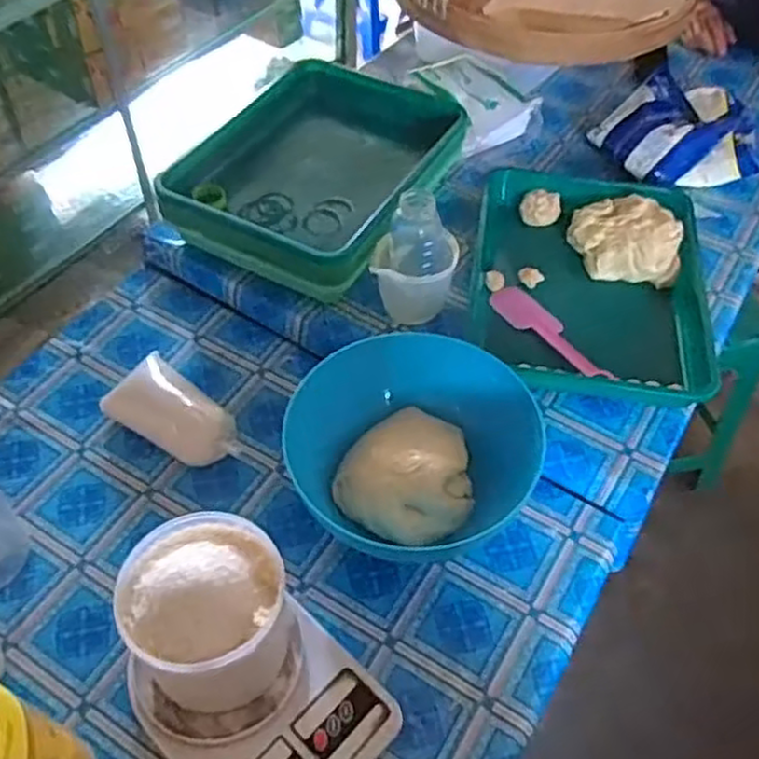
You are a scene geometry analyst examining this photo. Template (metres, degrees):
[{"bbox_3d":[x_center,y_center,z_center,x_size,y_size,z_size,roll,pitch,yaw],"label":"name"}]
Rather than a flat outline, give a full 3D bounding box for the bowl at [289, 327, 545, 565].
[{"bbox_3d":[0.036,0.066,0.731,0.207,0.120,0.209,1,52,-1],"label":"bowl"}]

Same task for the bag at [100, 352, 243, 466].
[{"bbox_3d":[-0.214,0.038,0.789,0.151,0.063,0.089,29,57,19],"label":"bag"}]

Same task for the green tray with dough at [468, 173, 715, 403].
[{"bbox_3d":[0.255,-0.123,0.874,0.268,0.045,0.344,8,52,4],"label":"green tray with dough"}]

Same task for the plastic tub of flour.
[{"bbox_3d":[-0.138,0.186,0.594,0.118,0.114,0.127,1,52,-1],"label":"plastic tub of flour"}]

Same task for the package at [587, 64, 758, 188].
[{"bbox_3d":[0.428,-0.340,1.039,0.183,0.082,0.197,-29,58,-22],"label":"package"}]

